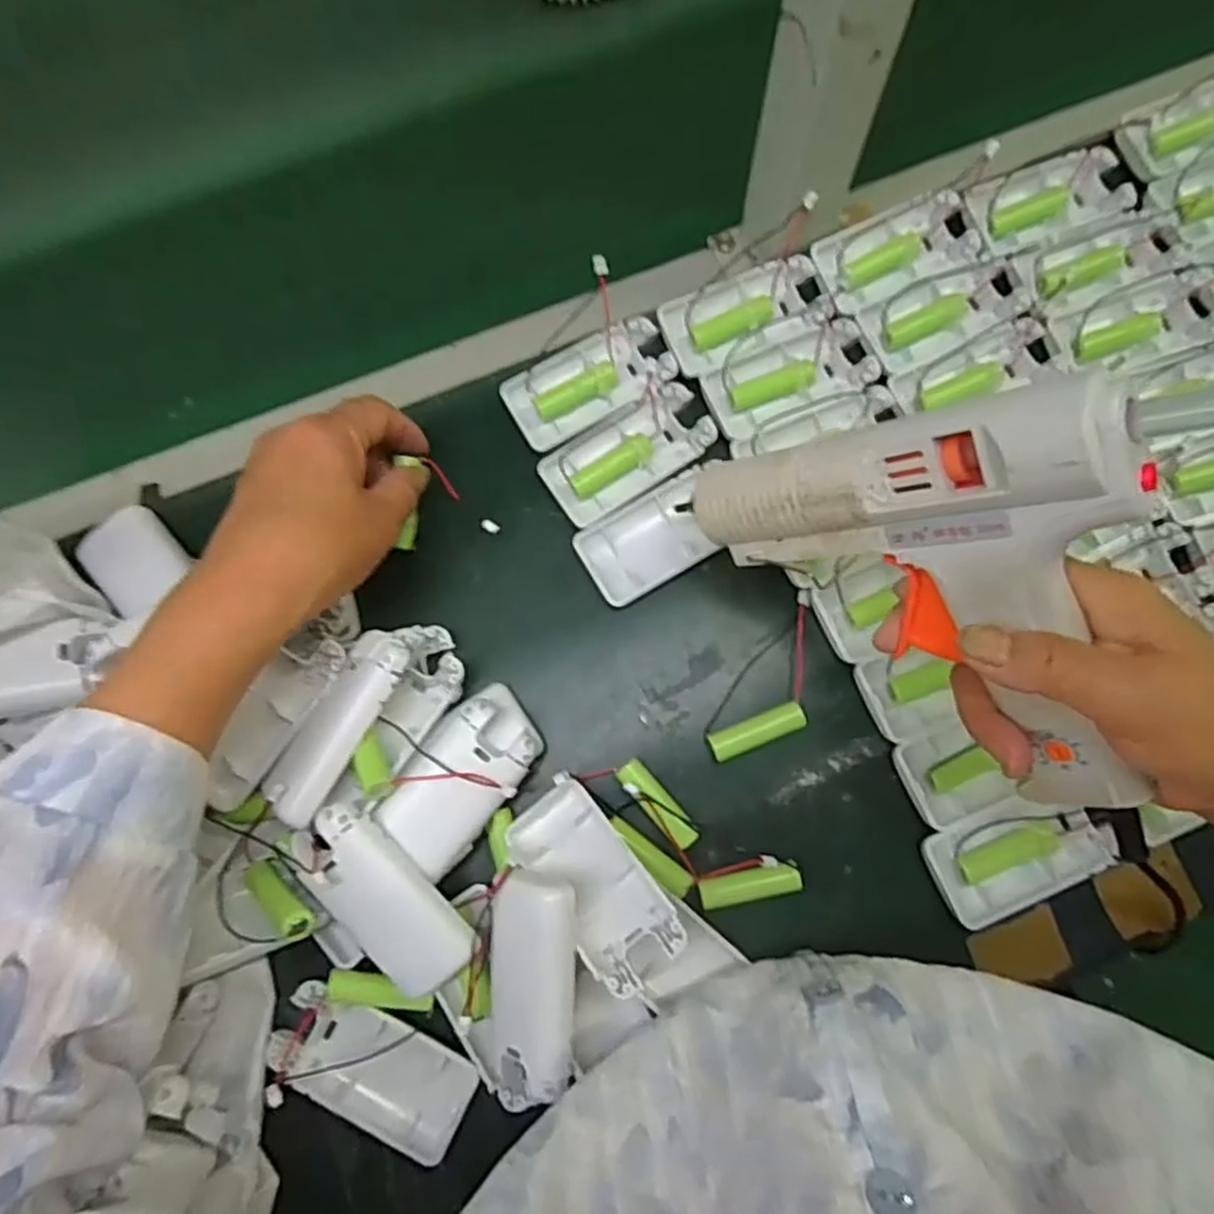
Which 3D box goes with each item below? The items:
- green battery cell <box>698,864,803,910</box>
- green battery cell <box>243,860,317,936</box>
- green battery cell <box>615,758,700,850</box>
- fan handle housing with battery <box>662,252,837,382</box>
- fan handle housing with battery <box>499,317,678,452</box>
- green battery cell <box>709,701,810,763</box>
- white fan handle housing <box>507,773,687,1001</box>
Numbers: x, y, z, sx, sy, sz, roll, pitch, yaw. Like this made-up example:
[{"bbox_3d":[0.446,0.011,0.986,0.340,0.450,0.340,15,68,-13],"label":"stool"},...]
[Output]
[{"bbox_3d":[0.070,0.136,0.354,0.048,0.012,0.015,-12,78,-2],"label":"green battery cell"},{"bbox_3d":[-0.154,0.135,0.337,0.051,0.014,0.011,25,81,39],"label":"green battery cell"},{"bbox_3d":[0.026,0.099,0.364,0.014,0.017,0.050,-42,81,-8],"label":"green battery cell"},{"bbox_3d":[0.081,-0.167,0.413,0.094,0.015,0.045,-23,79,-4],"label":"fan handle housing with battery"},{"bbox_3d":[-0.010,-0.126,0.409,0.093,0.016,0.045,-31,79,-6],"label":"fan handle housing with battery"},{"bbox_3d":[0.077,0.064,0.371,0.050,0.013,0.014,-21,79,-4],"label":"green battery cell"},{"bbox_3d":[-0.007,0.129,0.339,0.044,0.014,0.093,-41,60,-5],"label":"white fan handle housing"}]

